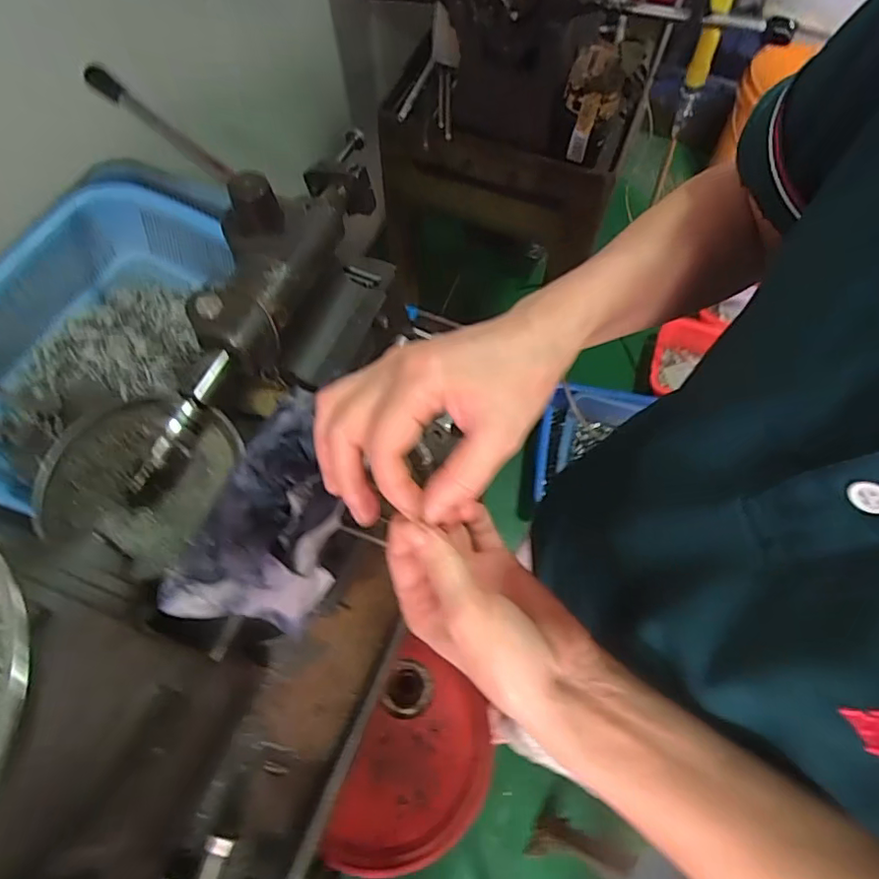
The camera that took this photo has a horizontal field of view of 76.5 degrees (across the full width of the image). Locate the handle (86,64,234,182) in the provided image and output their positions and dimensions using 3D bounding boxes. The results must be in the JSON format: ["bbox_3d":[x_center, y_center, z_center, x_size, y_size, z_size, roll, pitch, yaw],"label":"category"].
[{"bbox_3d":[-0.222,-0.245,0.437,0.164,0.021,0.015,40,70,16],"label":"handle"}]

